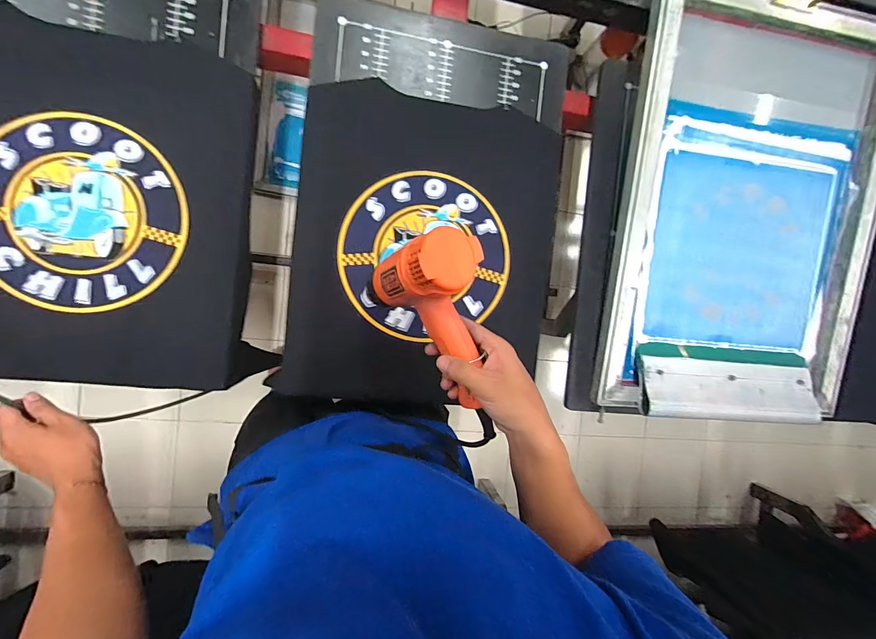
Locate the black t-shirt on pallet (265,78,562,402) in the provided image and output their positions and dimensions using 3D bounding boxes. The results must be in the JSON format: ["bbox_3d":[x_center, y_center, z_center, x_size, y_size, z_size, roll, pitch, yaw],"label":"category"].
[{"bbox_3d":[-0.015,-0.107,0.618,0.431,0.082,0.476,6,91,-16],"label":"black t-shirt on pallet"}]

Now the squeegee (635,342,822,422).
[{"bbox_3d":[0.508,0.110,0.645,0.364,0.062,0.118,5,91,-9],"label":"squeegee"}]

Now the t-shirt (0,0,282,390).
[{"bbox_3d":[-0.477,-0.149,0.529,0.409,0.067,0.461,4,91,-9],"label":"t-shirt"}]

